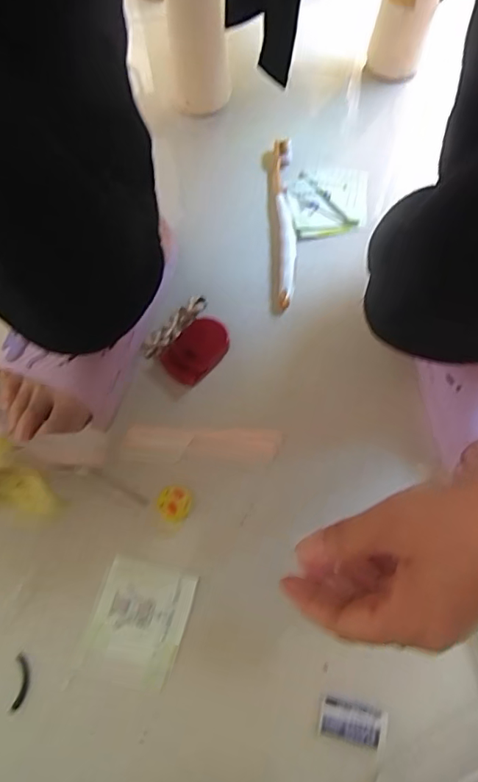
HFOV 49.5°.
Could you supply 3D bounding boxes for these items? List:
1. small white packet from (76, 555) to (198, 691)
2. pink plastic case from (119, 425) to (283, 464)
[{"bbox_3d":[-0.066,0.150,0.335,0.059,0.004,0.072,14,67,8],"label":"small white packet"},{"bbox_3d":[-0.027,0.040,0.383,0.113,0.005,0.026,1,62,0],"label":"pink plastic case"}]

